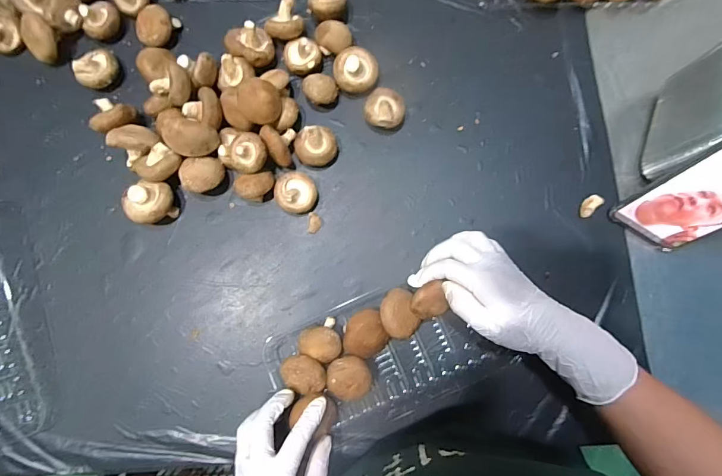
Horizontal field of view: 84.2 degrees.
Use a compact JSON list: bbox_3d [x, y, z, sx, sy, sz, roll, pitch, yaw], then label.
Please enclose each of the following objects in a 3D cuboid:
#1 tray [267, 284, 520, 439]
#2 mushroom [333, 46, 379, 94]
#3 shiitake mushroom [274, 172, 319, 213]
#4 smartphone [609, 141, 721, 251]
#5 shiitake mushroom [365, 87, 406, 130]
[{"bbox_3d":[0.026,0.113,0.395,0.225,0.042,0.115,-21,83,-2],"label":"tray"},{"bbox_3d":[-0.006,-0.181,0.433,0.046,0.036,0.044,4,83,1],"label":"mushroom"},{"bbox_3d":[-0.067,-0.049,0.418,0.042,0.016,0.046,1,89,-23],"label":"shiitake mushroom"},{"bbox_3d":[0.311,-0.039,0.354,0.076,0.158,0.016,38,62,5],"label":"smartphone"},{"bbox_3d":[0.026,-0.139,0.433,0.042,0.029,0.043,-3,83,0],"label":"shiitake mushroom"}]

